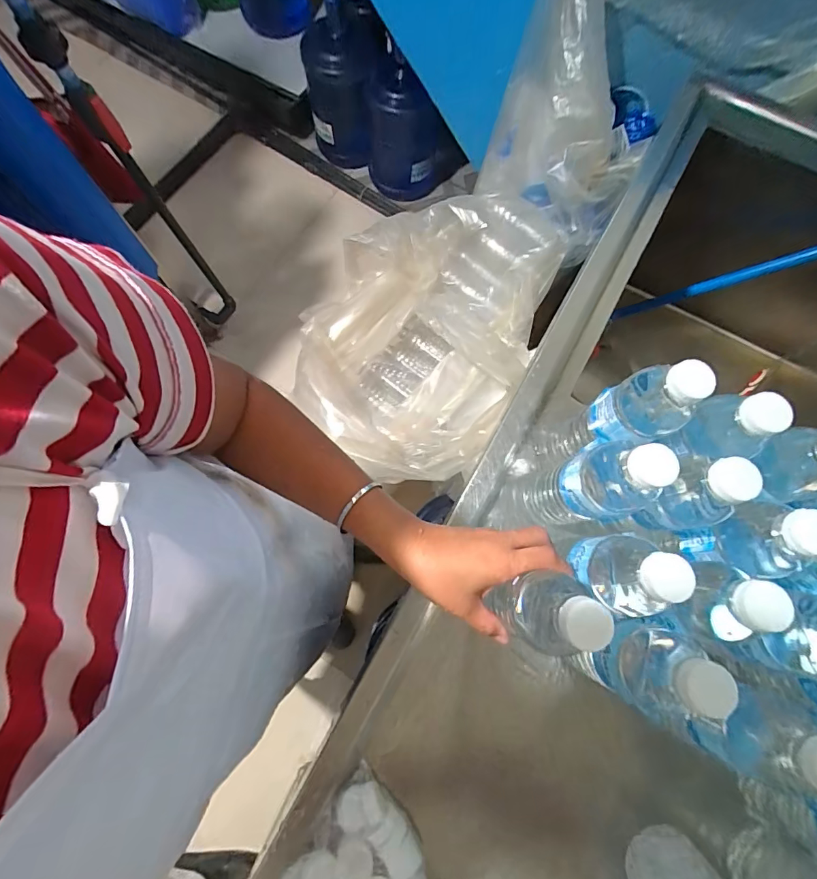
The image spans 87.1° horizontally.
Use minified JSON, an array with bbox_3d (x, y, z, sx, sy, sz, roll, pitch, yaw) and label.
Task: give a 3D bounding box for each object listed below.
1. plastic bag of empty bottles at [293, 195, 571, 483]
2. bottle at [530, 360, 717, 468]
[{"bbox_3d":[0.017,-0.210,0.926,0.418,0.306,0.529,29,75,6],"label":"plastic bag of empty bottles"},{"bbox_3d":[0.189,-0.014,0.419,0.067,0.217,0.055,-12,75,-5],"label":"bottle"}]

